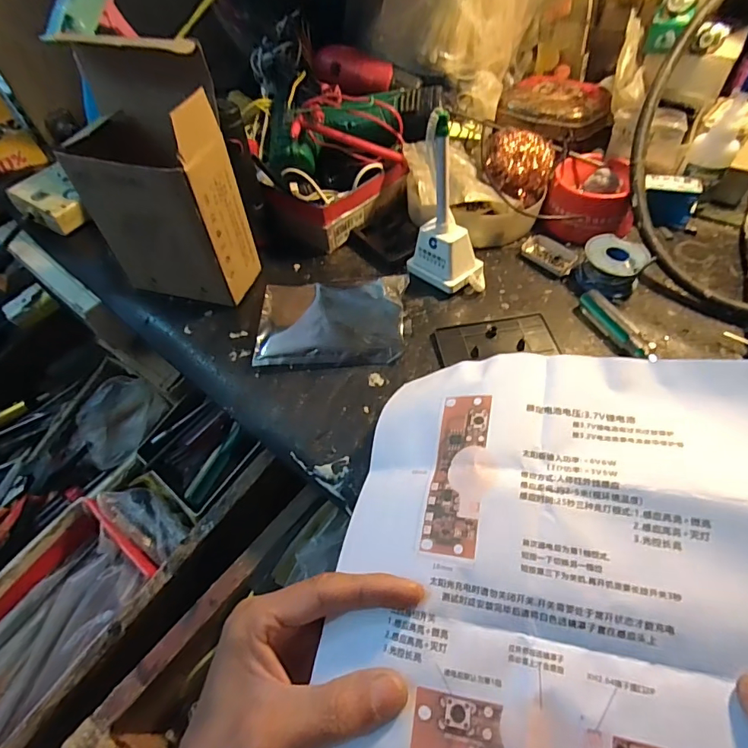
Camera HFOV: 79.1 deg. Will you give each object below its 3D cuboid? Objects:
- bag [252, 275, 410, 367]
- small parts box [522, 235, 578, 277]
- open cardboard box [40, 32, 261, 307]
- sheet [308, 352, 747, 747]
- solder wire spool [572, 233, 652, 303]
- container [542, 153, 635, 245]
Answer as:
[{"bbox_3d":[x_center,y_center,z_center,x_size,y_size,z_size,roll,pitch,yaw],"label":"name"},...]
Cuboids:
[{"bbox_3d":[-0.036,-0.047,0.392,0.121,0.017,0.092,-1,55,5],"label":"bag"},{"bbox_3d":[0.166,-0.113,0.428,0.030,0.008,0.051,-34,59,-18],"label":"small parts box"},{"bbox_3d":[-0.171,-0.149,0.371,0.114,0.189,0.073,9,56,11],"label":"open cardboard box"},{"bbox_3d":[0.077,0.124,0.217,0.200,0.028,0.287,5,70,18],"label":"sheet"},{"bbox_3d":[0.208,-0.094,0.400,0.051,0.030,0.053,-3,55,4],"label":"solder wire spool"},{"bbox_3d":[0.213,-0.172,0.443,0.078,0.046,0.084,-3,55,4],"label":"container"}]

